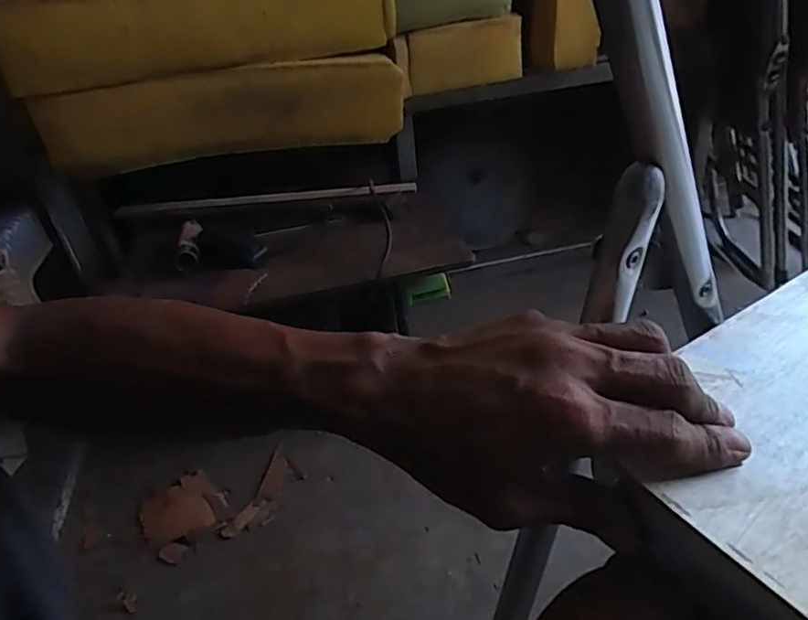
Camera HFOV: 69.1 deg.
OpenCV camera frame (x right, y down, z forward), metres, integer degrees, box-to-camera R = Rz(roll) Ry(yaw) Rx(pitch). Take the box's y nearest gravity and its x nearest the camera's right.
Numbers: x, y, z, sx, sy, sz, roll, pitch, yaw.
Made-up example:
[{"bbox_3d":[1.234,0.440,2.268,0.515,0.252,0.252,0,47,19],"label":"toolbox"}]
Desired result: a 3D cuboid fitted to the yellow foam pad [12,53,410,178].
[{"bbox_3d":[-0.258,-0.278,0.851,0.517,0.126,0.062,-11,34,-5],"label":"yellow foam pad"}]

